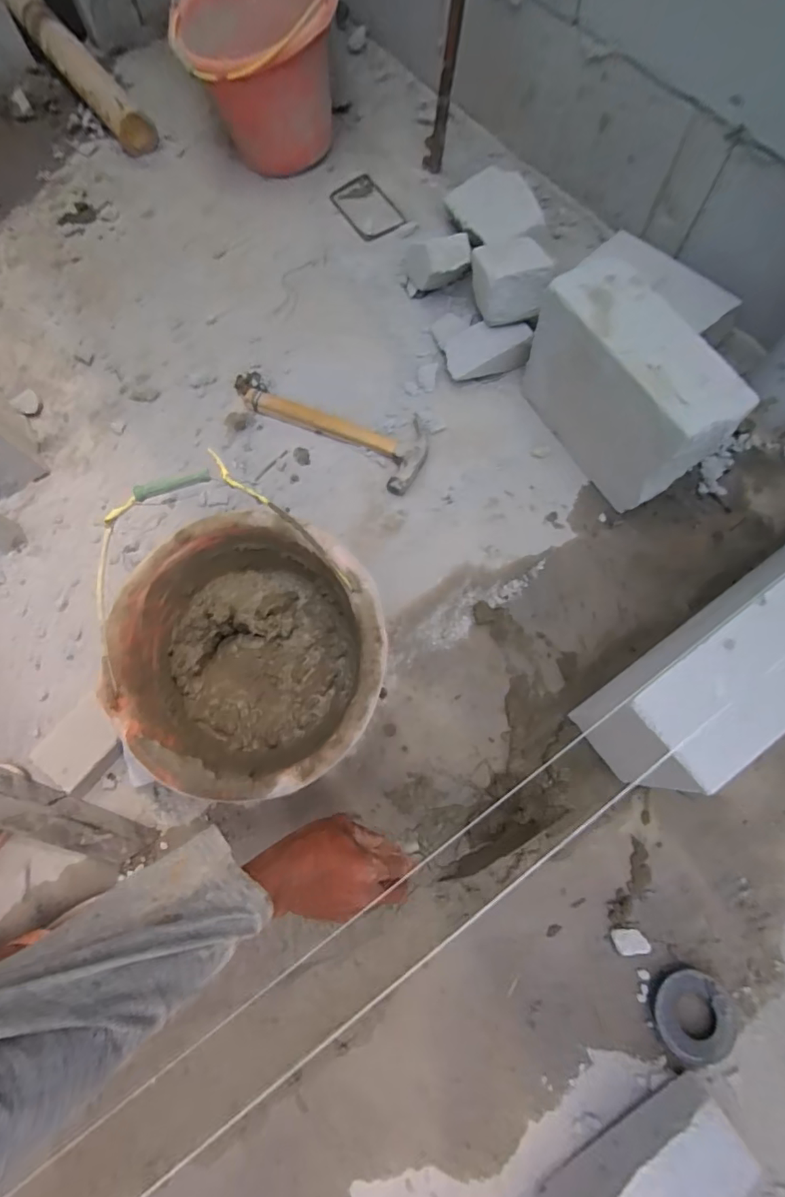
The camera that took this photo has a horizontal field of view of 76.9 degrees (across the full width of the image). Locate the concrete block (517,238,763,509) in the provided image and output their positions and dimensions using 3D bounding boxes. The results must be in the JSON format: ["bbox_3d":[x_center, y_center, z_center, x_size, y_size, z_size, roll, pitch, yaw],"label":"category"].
[{"bbox_3d":[0.304,-0.274,0.671,0.104,0.205,0.276,-28,73,-6],"label":"concrete block"}]

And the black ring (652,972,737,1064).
[{"bbox_3d":[0.321,0.445,0.527,0.077,0.021,0.081,-1,72,2],"label":"black ring"}]

